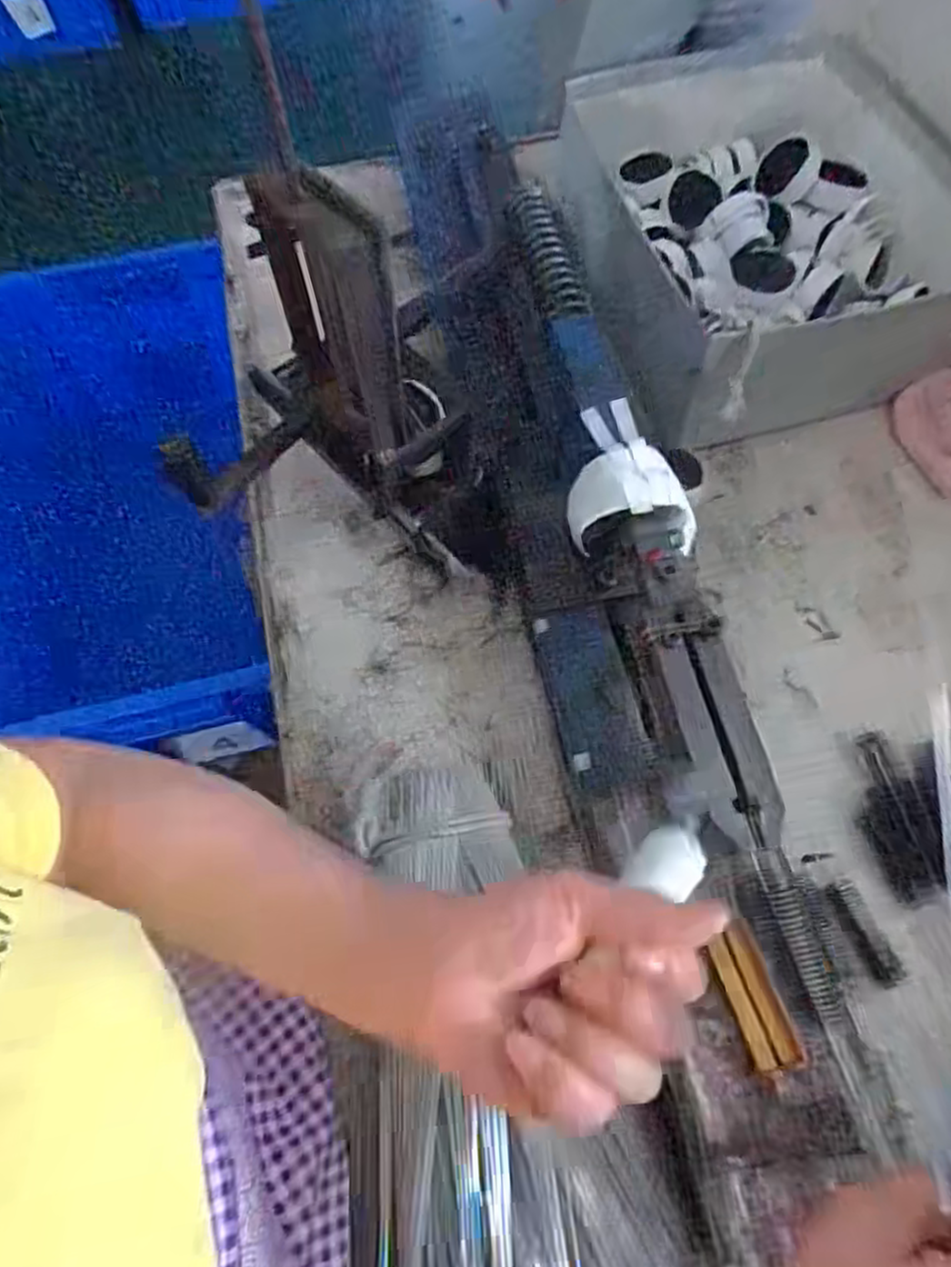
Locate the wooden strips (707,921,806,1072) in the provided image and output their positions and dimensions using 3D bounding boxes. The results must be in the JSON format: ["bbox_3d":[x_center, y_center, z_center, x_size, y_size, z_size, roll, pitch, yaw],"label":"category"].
[{"bbox_3d":[0.146,0.191,0.383,0.025,0.008,0.068,-16,66,-6],"label":"wooden strips"}]

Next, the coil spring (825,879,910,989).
[{"bbox_3d":[0.232,0.178,0.430,0.016,0.012,0.062,-24,66,-10],"label":"coil spring"}]

